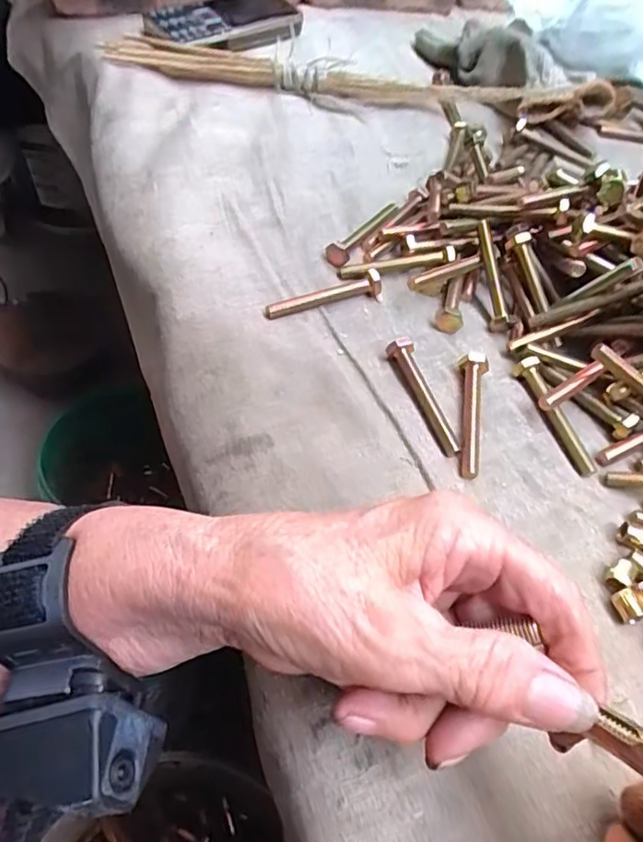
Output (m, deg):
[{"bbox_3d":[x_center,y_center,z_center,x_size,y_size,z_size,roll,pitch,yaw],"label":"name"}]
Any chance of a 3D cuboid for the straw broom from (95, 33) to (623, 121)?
[{"bbox_3d":[0.030,-0.256,0.422,0.380,0.025,0.027,6,55,0],"label":"straw broom"}]

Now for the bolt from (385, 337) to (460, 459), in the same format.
[{"bbox_3d":[0.051,-0.013,0.273,0.011,0.012,0.068,-16,58,-15],"label":"bolt"}]

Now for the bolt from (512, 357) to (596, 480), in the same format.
[{"bbox_3d":[0.113,-0.004,0.270,0.011,0.012,0.065,-12,57,-12],"label":"bolt"}]

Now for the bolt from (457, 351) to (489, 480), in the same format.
[{"bbox_3d":[0.073,-0.005,0.266,0.013,0.012,0.066,8,55,1],"label":"bolt"}]

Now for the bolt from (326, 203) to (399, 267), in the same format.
[{"bbox_3d":[0.025,-0.116,0.333,0.013,0.009,0.068,29,58,15],"label":"bolt"}]

